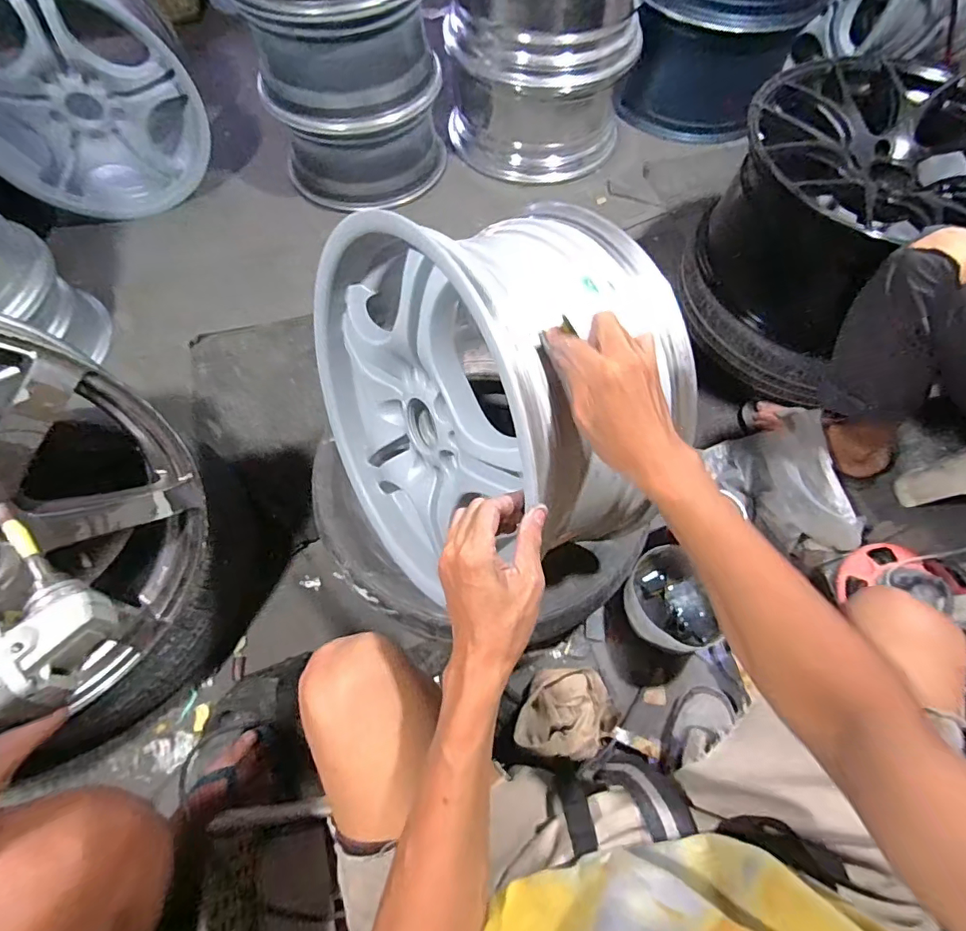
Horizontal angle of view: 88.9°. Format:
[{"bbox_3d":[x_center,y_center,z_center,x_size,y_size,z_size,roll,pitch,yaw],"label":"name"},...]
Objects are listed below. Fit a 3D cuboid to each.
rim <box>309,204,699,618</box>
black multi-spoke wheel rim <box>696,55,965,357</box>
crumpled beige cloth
[{"bbox_3d":[-0.021,-0.088,0.659,0.255,0.503,0.421,-25,106,-32],"label":"rim"},{"bbox_3d":[0.679,-0.457,0.900,0.478,0.282,0.447,20,67,9],"label":"black multi-spoke wheel rim"},{"bbox_3d":[0.127,0.378,0.759,0.156,0.079,0.119,0,65,0],"label":"crumpled beige cloth"}]

